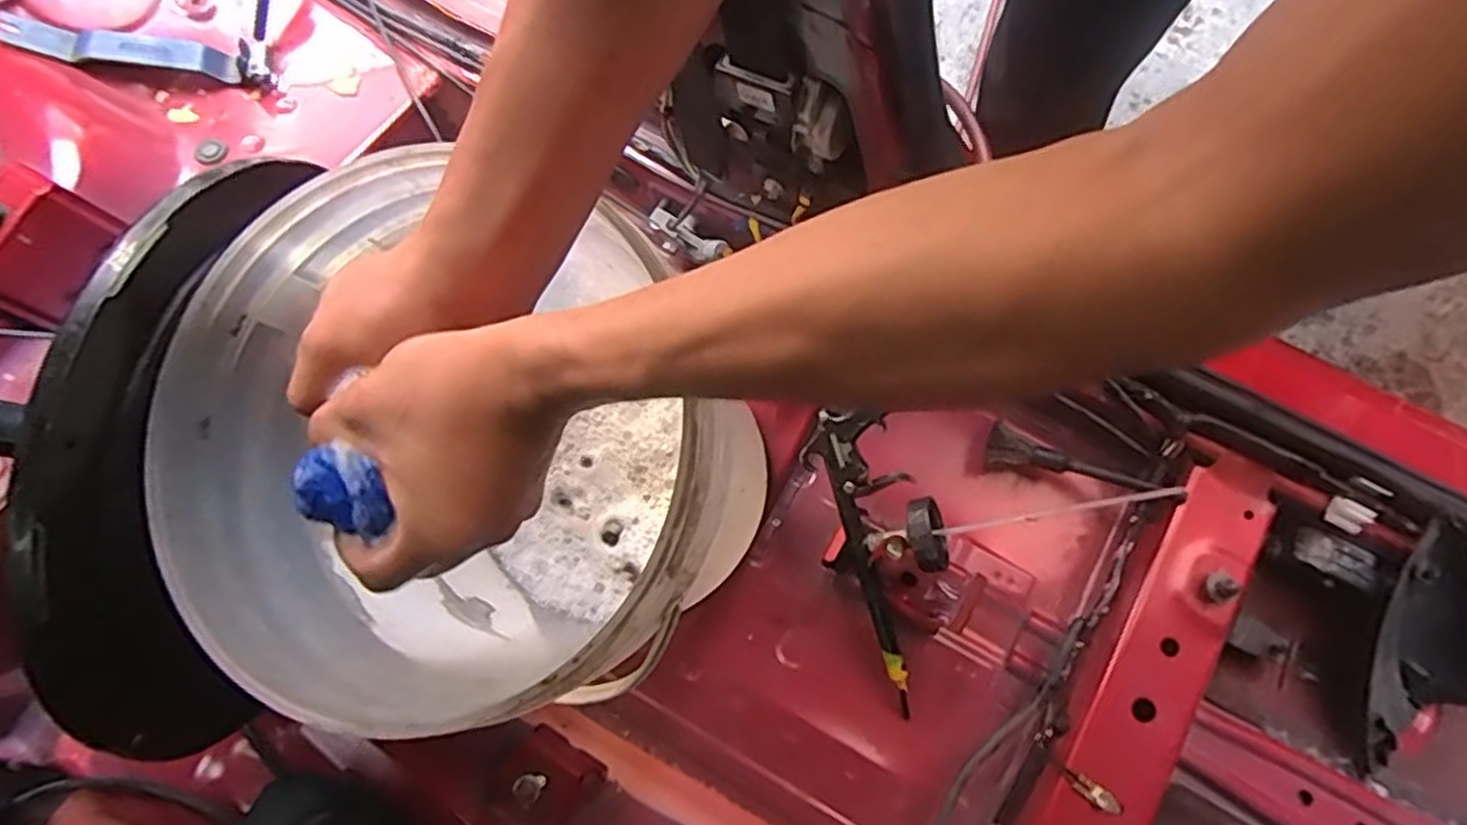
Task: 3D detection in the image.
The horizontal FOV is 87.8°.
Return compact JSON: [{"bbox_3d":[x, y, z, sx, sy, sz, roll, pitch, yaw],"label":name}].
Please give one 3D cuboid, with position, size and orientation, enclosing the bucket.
[{"bbox_3d":[-0.164,0.042,0.543,0.300,0.354,0.287,0,77,2],"label":"bucket"}]

